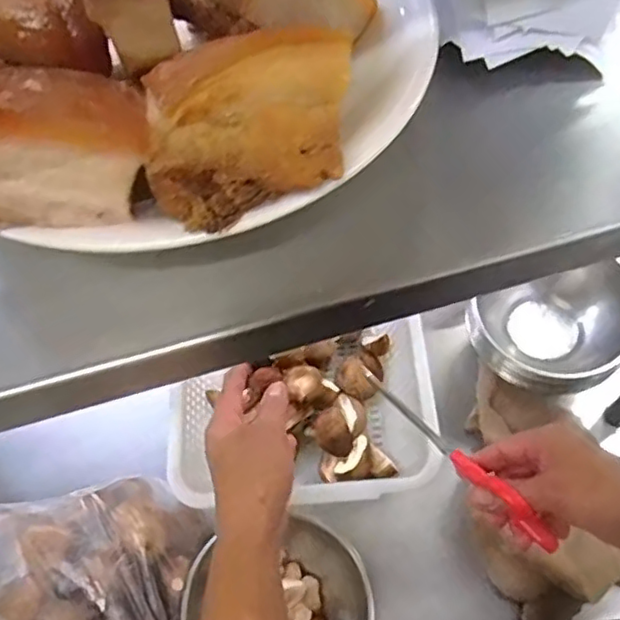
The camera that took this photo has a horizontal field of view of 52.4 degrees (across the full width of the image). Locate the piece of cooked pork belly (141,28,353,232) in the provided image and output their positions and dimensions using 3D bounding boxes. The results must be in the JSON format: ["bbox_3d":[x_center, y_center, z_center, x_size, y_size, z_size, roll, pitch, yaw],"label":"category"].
[{"bbox_3d":[-0.021,-0.067,0.225,0.078,0.038,0.043,-22,61,-9],"label":"piece of cooked pork belly"}]

